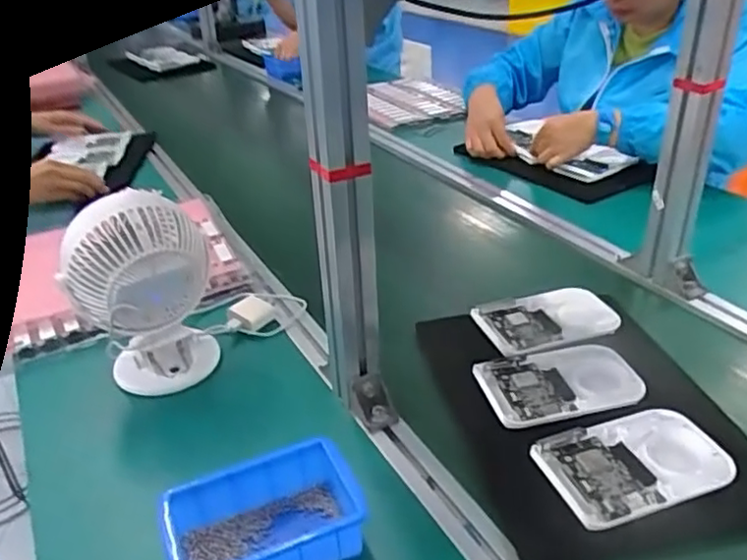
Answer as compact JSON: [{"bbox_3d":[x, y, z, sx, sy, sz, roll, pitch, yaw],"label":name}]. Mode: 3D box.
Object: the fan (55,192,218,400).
[{"bbox_3d":[-0.243,0.014,0.707,0.144,0.205,0.104,-12,31,-13],"label":"fan"}]

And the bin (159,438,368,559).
[{"bbox_3d":[-0.086,0.200,0.528,0.150,0.060,0.094,-14,32,-17],"label":"bin"}]

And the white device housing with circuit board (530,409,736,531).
[{"bbox_3d":[0.224,0.159,0.574,0.154,0.013,0.098,-13,32,-12],"label":"white device housing with circuit board"}]

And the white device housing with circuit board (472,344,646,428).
[{"bbox_3d":[0.188,0.103,0.669,0.158,0.015,0.098,-7,31,-5],"label":"white device housing with circuit board"}]

